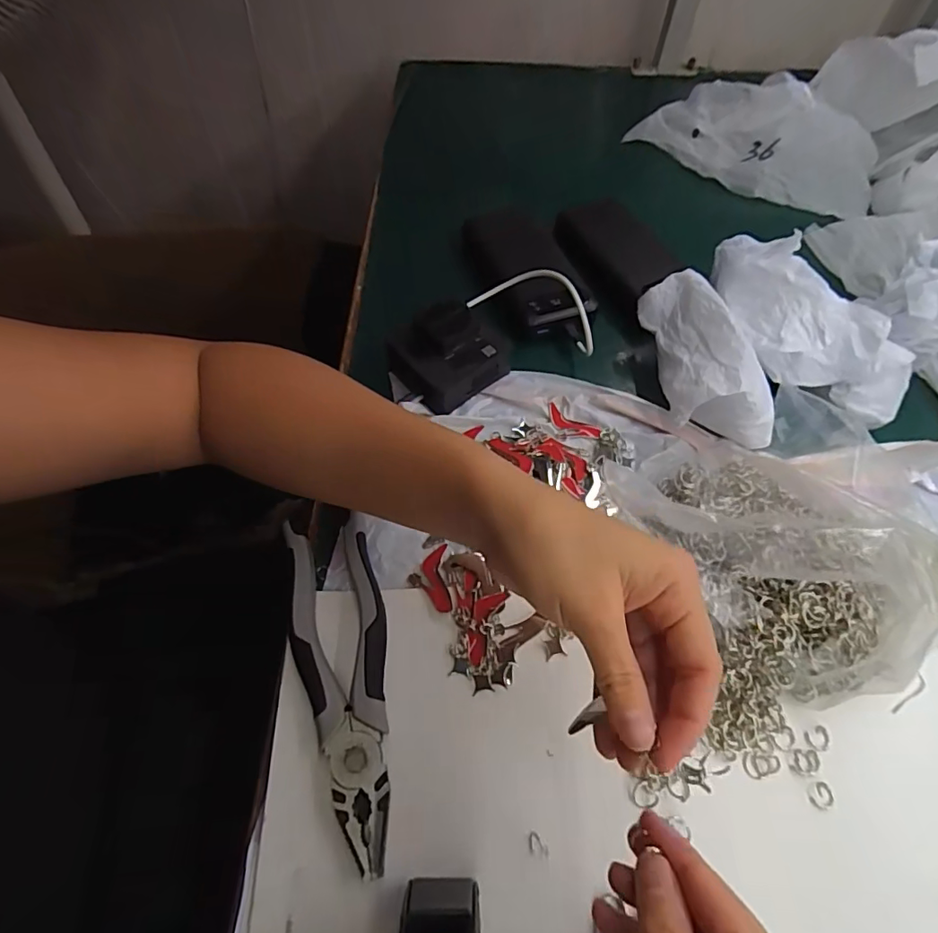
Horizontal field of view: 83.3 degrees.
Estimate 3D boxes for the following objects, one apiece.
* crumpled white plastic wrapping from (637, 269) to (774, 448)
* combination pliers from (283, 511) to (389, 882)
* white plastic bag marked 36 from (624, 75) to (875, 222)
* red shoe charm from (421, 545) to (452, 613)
[{"bbox_3d":[0.179,-0.083,0.402,0.071,0.064,0.130,-3,58,-2],"label":"crumpled white plastic wrapping"},{"bbox_3d":[-0.069,0.118,0.301,0.050,0.024,0.183,-13,59,-9],"label":"combination pliers"},{"bbox_3d":[0.314,-0.360,0.584,0.268,0.070,0.111,30,62,17],"label":"white plastic bag marked 36"},{"bbox_3d":[-0.021,0.072,0.340,0.017,0.005,0.046,-5,58,-4],"label":"red shoe charm"}]

